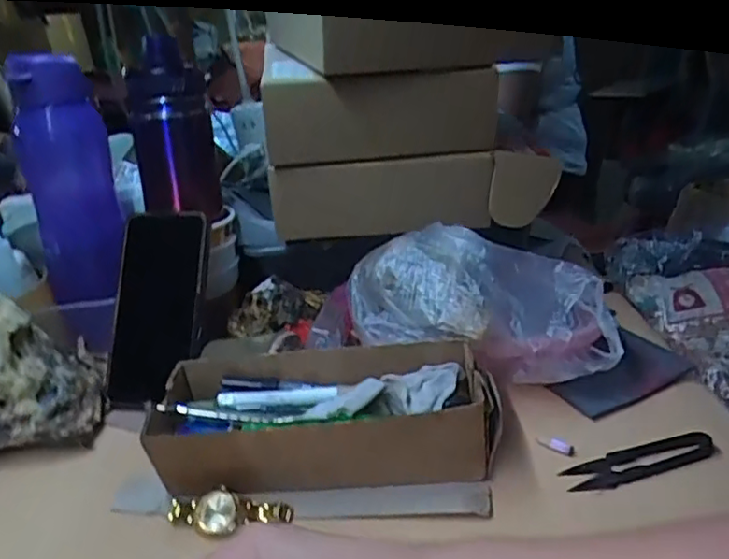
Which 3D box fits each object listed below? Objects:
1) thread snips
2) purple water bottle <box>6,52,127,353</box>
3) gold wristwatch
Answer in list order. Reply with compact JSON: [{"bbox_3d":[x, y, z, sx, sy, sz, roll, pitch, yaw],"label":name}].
[{"bbox_3d":[0.180,0.116,0.408,0.096,0.011,0.029,-11,25,-10],"label":"thread snips"},{"bbox_3d":[-0.256,-0.068,0.556,0.078,0.241,0.078,-17,27,-22],"label":"purple water bottle"},{"bbox_3d":[-0.087,0.146,0.397,0.077,0.014,0.024,0,25,14],"label":"gold wristwatch"}]

